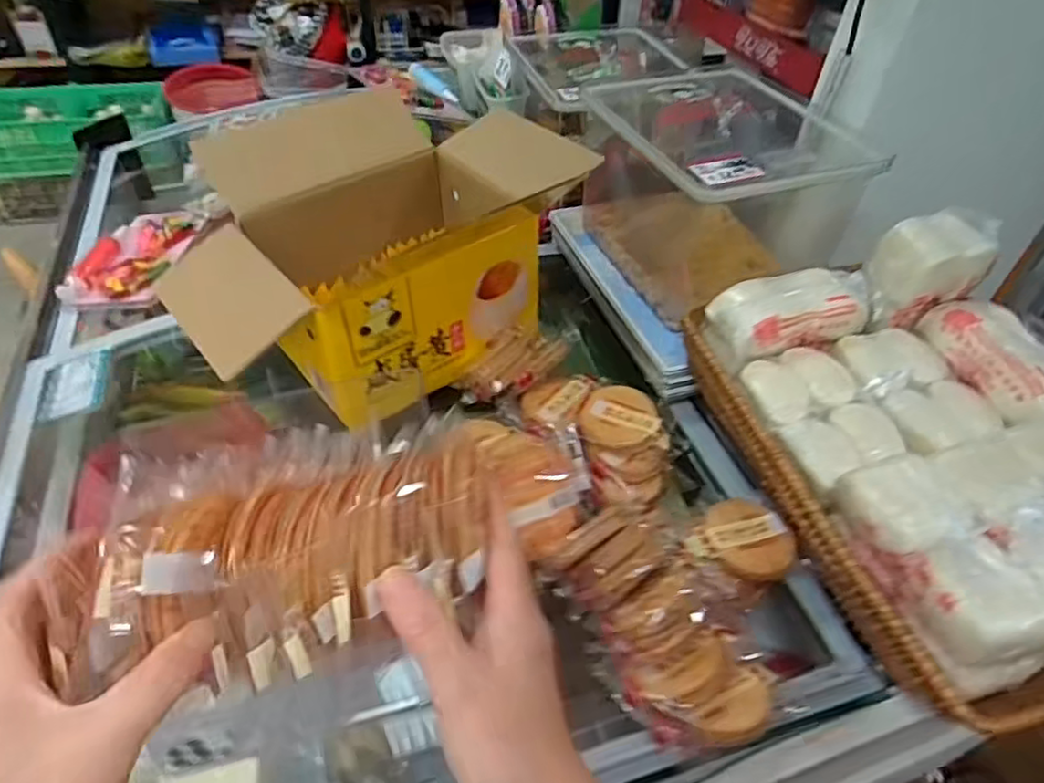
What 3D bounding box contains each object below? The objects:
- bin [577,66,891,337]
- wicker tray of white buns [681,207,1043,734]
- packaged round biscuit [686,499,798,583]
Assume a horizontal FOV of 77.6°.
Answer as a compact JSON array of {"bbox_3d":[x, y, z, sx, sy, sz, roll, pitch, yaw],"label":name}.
[{"bbox_3d":[0.231,-0.254,0.819,0.257,0.189,0.302,-17,48,-19],"label":"bin"},{"bbox_3d":[0.361,0.034,0.572,0.287,0.138,0.426,-9,46,-13],"label":"wicker tray of white buns"},{"bbox_3d":[0.198,0.130,0.569,0.082,0.023,0.068,28,50,22],"label":"packaged round biscuit"}]

